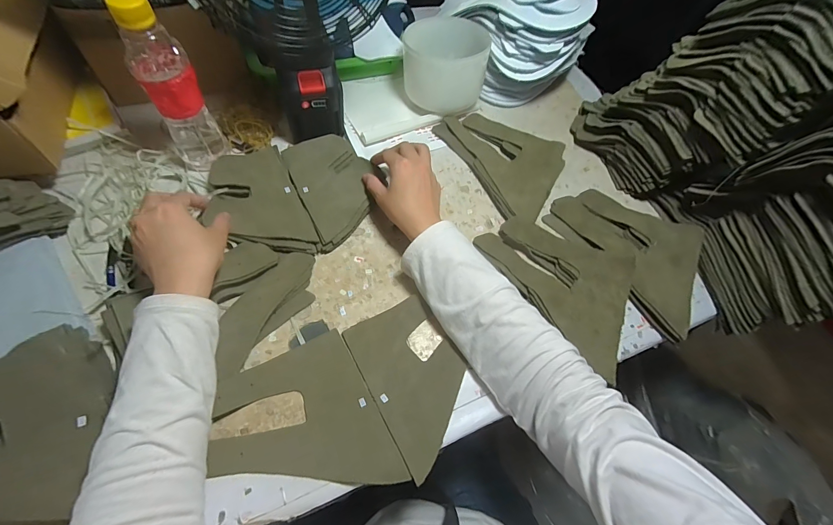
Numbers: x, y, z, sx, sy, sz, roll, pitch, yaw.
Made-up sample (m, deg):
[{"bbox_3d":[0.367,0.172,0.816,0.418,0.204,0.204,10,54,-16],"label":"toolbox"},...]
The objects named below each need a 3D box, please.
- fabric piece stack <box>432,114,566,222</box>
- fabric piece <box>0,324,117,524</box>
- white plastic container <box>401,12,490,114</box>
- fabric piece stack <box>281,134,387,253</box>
[{"bbox_3d":[0.136,-0.153,0.516,0.133,0.027,0.200,-22,67,-18],"label":"fabric piece stack"},{"bbox_3d":[-0.355,0.134,0.282,0.177,0.016,0.142,-3,79,-11],"label":"fabric piece"},{"bbox_3d":[0.041,-0.287,0.530,0.125,0.105,0.097,3,60,-4],"label":"white plastic container"},{"bbox_3d":[-0.101,-0.101,0.456,0.103,0.024,0.163,-23,60,-16],"label":"fabric piece stack"}]

